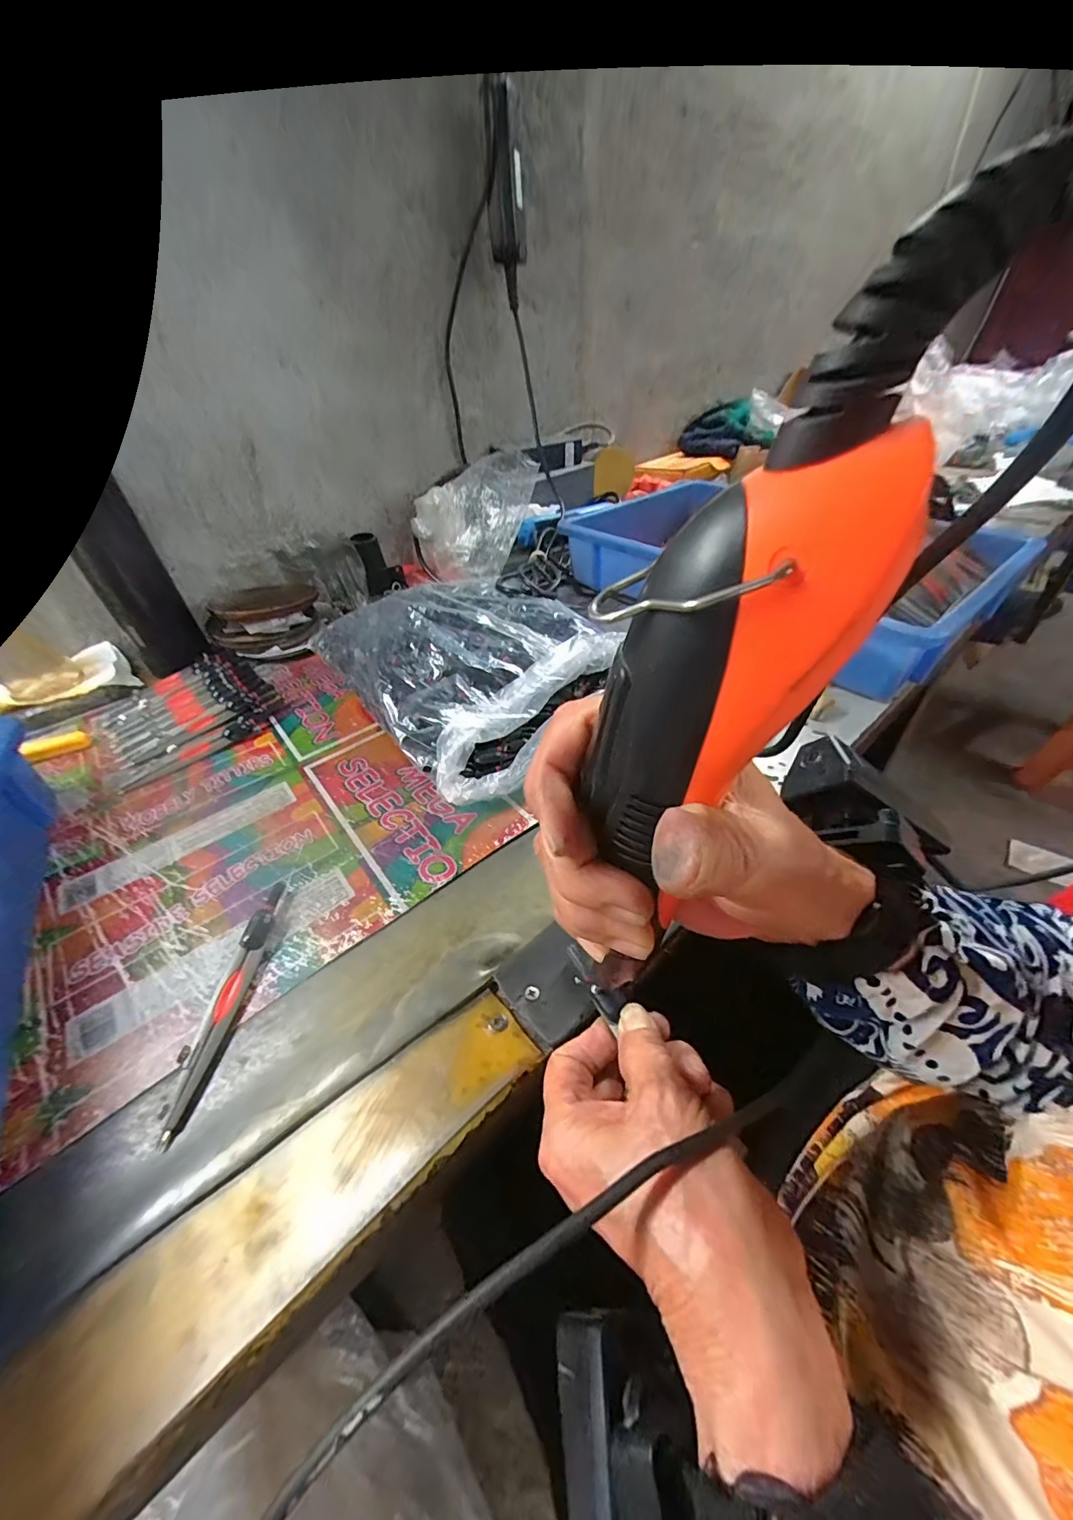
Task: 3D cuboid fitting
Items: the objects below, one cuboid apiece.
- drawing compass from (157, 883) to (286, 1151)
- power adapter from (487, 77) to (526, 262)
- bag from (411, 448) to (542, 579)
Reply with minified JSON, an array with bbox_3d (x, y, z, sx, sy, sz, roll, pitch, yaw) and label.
[{"bbox_3d":[-0.166,0.126,0.266,0.012,0.012,0.129,0,41,4],"label":"drawing compass"},{"bbox_3d":[-0.029,-0.598,0.508,0.039,0.122,0.030,-8,63,-5],"label":"power adapter"},{"bbox_3d":[-0.078,-0.305,0.623,0.157,0.123,0.119,-9,41,-6],"label":"bag"}]

